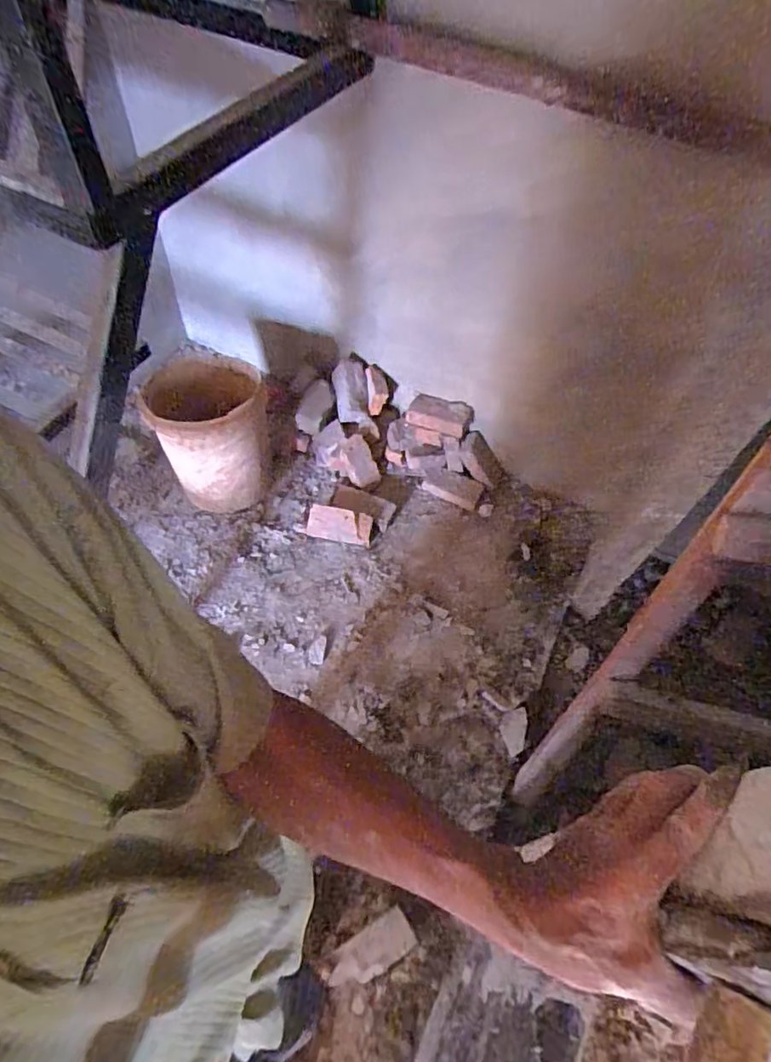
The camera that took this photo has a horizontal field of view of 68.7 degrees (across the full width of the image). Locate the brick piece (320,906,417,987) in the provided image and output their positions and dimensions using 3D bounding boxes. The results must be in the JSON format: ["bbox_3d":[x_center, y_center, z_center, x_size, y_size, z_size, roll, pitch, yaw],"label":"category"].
[{"bbox_3d":[-0.031,0.804,1.074,0.172,0.031,0.077,-25,63,-18],"label":"brick piece"}]

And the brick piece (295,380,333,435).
[{"bbox_3d":[-0.210,-0.366,1.667,0.078,0.042,0.157,24,90,12],"label":"brick piece"}]

